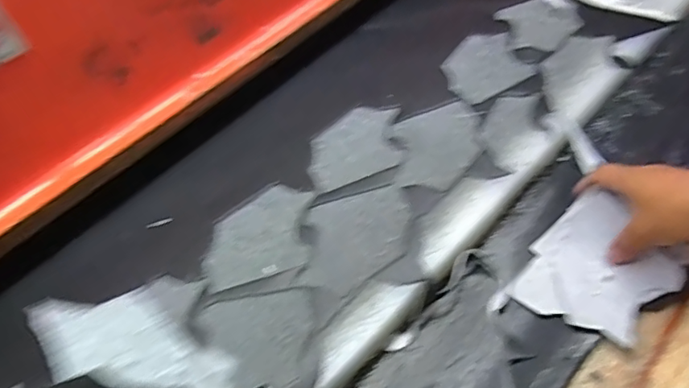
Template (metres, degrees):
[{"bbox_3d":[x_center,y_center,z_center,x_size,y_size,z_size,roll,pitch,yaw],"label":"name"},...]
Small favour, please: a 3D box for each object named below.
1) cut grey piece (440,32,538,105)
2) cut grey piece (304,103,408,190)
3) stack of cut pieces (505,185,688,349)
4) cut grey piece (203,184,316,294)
[{"bbox_3d":[0.176,-0.167,0.670,0.102,0.010,0.111,-16,54,-7],"label":"cut grey piece"},{"bbox_3d":[0.012,-0.060,0.622,0.128,0.011,0.106,-21,55,-11],"label":"cut grey piece"},{"bbox_3d":[0.227,0.069,0.485,0.121,0.023,0.119,-51,48,1],"label":"stack of cut pieces"},{"bbox_3d":[-0.087,0.041,0.550,0.100,0.007,0.123,-2,54,3],"label":"cut grey piece"}]

